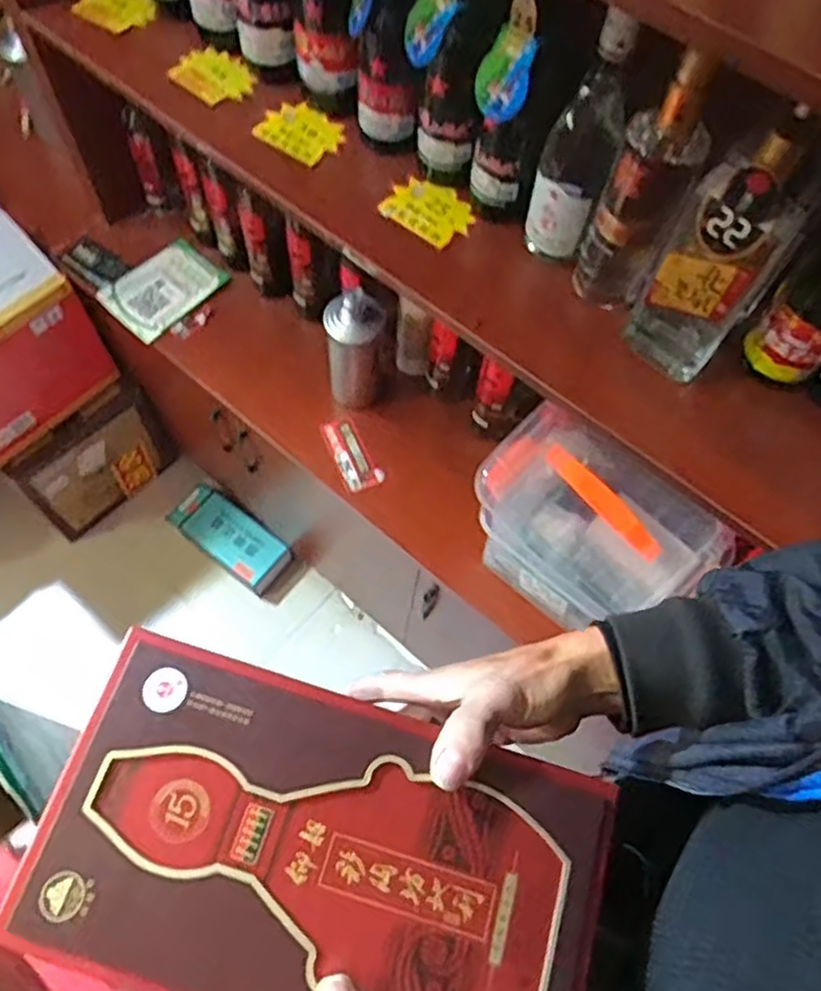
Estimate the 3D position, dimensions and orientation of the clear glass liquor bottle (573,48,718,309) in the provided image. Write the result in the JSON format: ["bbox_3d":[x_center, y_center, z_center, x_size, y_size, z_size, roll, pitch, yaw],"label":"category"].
[{"bbox_3d":[0.210,-0.276,0.629,0.065,0.263,0.080,23,65,7],"label":"clear glass liquor bottle"}]

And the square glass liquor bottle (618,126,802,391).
[{"bbox_3d":[0.259,-0.202,0.599,0.082,0.252,0.083,29,66,10],"label":"square glass liquor bottle"}]

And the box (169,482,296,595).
[{"bbox_3d":[-0.392,0.091,1.533,0.265,0.073,0.119,36,67,13],"label":"box"}]

